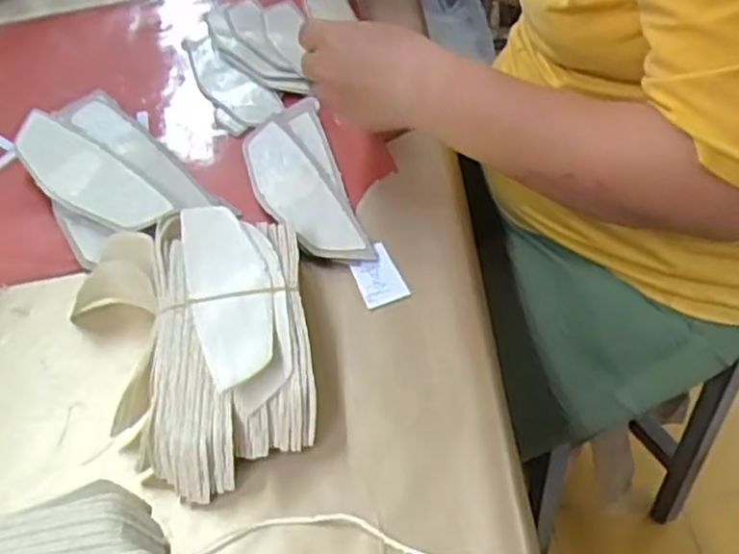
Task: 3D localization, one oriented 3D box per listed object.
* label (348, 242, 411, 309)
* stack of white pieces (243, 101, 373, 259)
[{"bbox_3d":[0.005,-0.001,0.512,0.029,0.004,0.046,-19,54,-9],"label":"label"},{"bbox_3d":[-0.055,-0.075,0.586,0.065,0.012,0.195,-12,45,-9],"label":"stack of white pieces"}]

